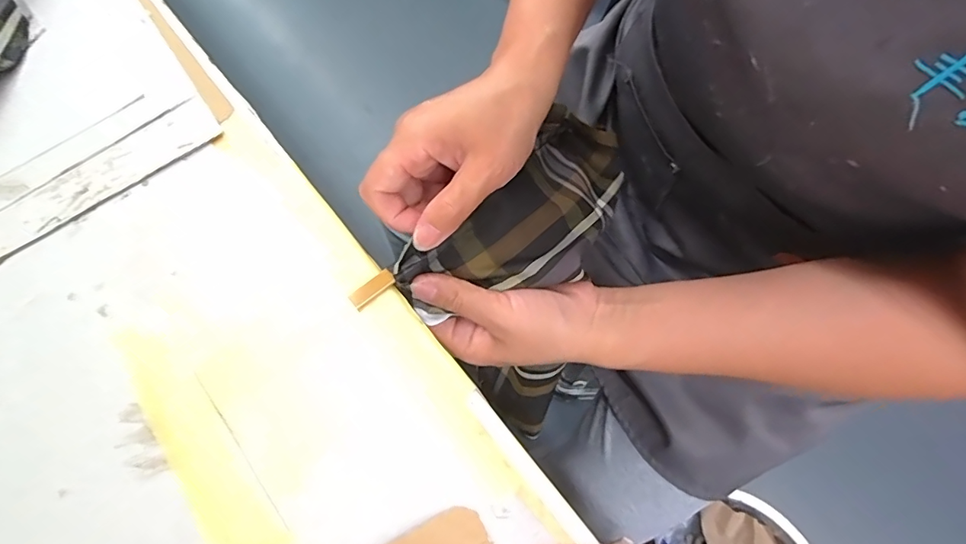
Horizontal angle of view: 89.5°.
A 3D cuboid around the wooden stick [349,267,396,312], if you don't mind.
[{"bbox_3d":[-0.060,0.009,0.264,0.025,0.004,0.011,-42,70,-15],"label":"wooden stick"}]

